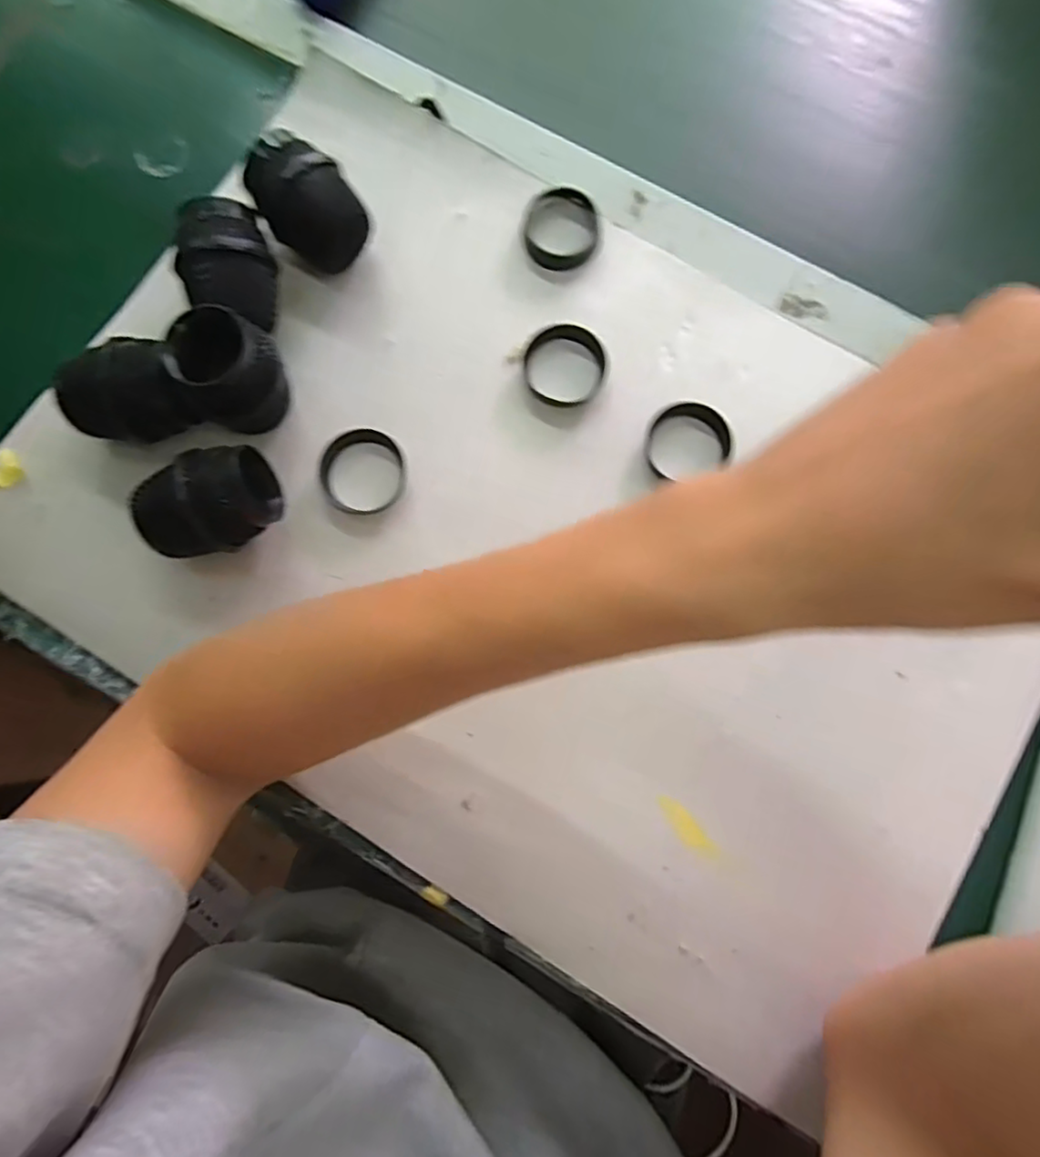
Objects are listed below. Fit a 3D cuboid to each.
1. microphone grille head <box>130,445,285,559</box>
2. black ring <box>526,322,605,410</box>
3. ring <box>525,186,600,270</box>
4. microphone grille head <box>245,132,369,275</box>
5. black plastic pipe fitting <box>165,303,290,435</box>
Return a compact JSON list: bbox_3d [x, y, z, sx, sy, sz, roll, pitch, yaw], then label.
[{"bbox_3d":[-0.147,-0.036,0.300,0.059,0.049,0.040,-32,82,-7],"label":"microphone grille head"},{"bbox_3d":[0.024,-0.114,0.335,0.042,0.010,0.041,0,80,-1],"label":"black ring"},{"bbox_3d":[0.023,-0.192,0.347,0.040,0.013,0.041,0,80,-1],"label":"ring"},{"bbox_3d":[-0.110,-0.193,0.331,0.044,0.050,0.054,-35,82,-7],"label":"microphone grille head"},{"bbox_3d":[-0.138,-0.098,0.305,0.048,0.056,0.043,-2,80,-2],"label":"black plastic pipe fitting"}]

